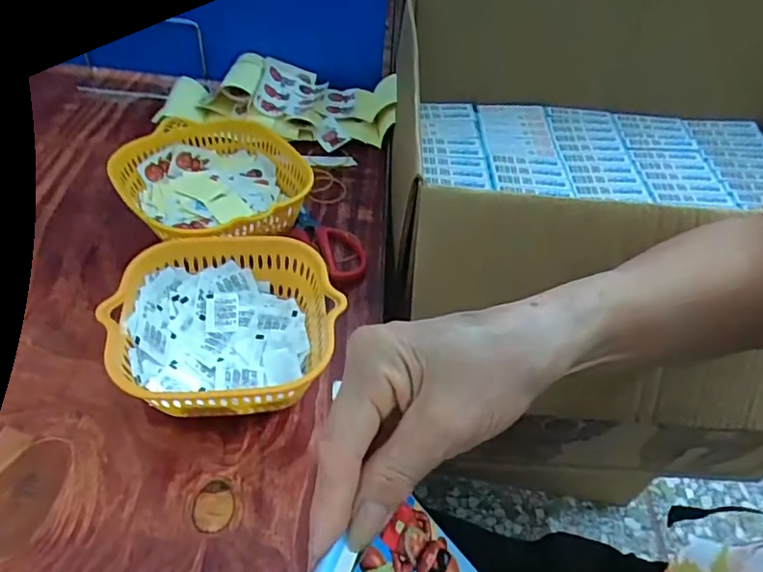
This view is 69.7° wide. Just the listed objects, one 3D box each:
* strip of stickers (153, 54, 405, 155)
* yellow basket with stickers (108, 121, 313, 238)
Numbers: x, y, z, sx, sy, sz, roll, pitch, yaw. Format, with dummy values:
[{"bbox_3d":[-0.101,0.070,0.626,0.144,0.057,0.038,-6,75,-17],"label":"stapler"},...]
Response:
[{"bbox_3d":[-0.115,-0.209,0.619,0.260,0.052,0.137,7,45,0],"label":"strip of stickers"},{"bbox_3d":[-0.142,-0.079,0.478,0.145,0.066,0.156,3,46,-3],"label":"yellow basket with stickers"}]

